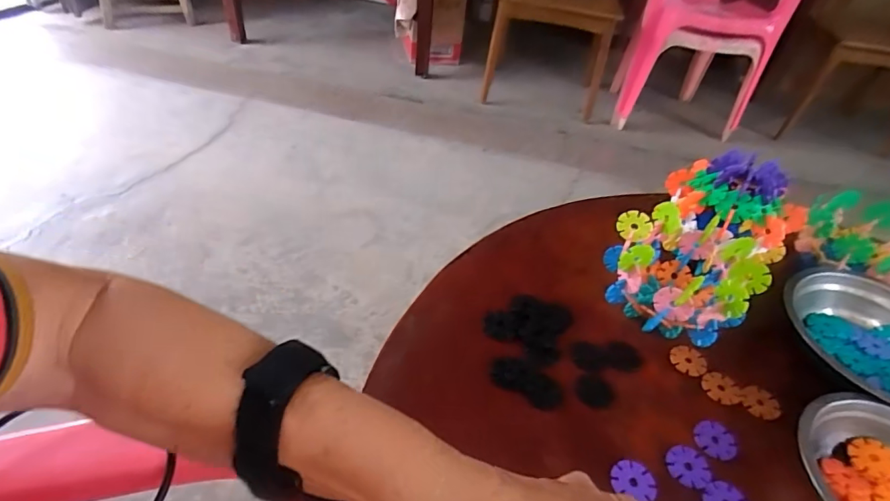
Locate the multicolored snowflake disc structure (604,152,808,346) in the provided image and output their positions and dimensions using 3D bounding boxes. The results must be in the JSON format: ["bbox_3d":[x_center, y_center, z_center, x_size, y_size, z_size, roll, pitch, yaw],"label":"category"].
[{"bbox_3d":[0.243,-0.003,0.463,0.125,0.116,0.190,36,49,28],"label":"multicolored snowflake disc structure"}]

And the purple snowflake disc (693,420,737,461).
[{"bbox_3d":[0.217,0.151,0.386,0.032,0.004,0.031,4,42,-4],"label":"purple snowflake disc"}]

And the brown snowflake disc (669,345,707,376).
[{"bbox_3d":[0.225,0.101,0.445,0.033,0.005,0.029,18,43,12],"label":"brown snowflake disc"}]

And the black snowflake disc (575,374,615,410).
[{"bbox_3d":[0.130,0.121,0.417,0.031,0.004,0.029,4,42,-4],"label":"black snowflake disc"}]

